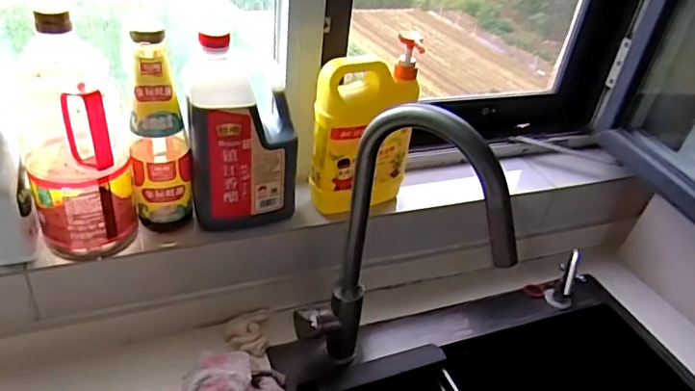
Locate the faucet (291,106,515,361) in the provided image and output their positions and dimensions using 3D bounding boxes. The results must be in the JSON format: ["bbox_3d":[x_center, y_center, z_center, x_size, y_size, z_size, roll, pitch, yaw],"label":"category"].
[{"bbox_3d":[0.056,0.099,0.660,0.240,0.448,0.065,20,38,17],"label":"faucet"}]

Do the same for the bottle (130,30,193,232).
[{"bbox_3d":[-0.248,-0.074,0.723,0.073,0.284,0.075,-3,37,-14],"label":"bottle"}]

